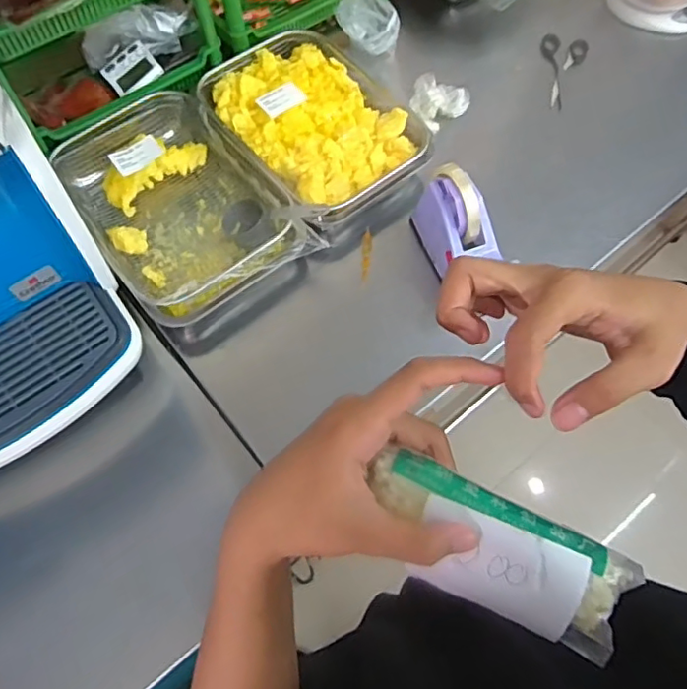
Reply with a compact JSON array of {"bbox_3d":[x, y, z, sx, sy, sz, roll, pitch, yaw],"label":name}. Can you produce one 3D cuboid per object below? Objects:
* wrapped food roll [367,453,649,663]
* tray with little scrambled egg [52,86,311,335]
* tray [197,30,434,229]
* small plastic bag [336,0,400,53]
[{"bbox_3d":[0.072,0.100,0.277,0.131,0.037,0.056,33,71,8],"label":"wrapped food roll"},{"bbox_3d":[-0.208,-0.177,0.707,0.214,0.067,0.313,-32,71,-13],"label":"tray with little scrambled egg"},{"bbox_3d":[-0.040,-0.305,0.759,0.222,0.045,0.299,-36,71,-14],"label":"tray"},{"bbox_3d":[0.030,-0.486,0.846,0.065,0.051,0.108,-24,69,-10],"label":"small plastic bag"}]

